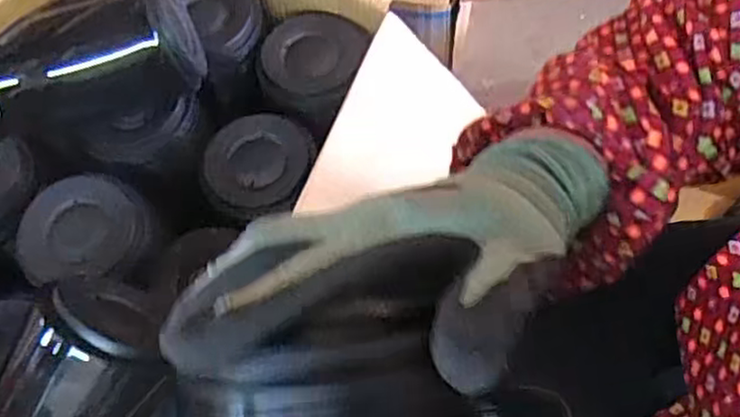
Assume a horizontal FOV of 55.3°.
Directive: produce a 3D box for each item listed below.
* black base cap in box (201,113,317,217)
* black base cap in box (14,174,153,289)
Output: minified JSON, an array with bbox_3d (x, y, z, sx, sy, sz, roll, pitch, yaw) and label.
[{"bbox_3d":[-0.116,-0.045,0.734,0.115,0.032,0.105,-2,62,4],"label":"black base cap in box"},{"bbox_3d":[-0.276,0.020,0.679,0.120,0.037,0.101,-14,62,-3],"label":"black base cap in box"}]

